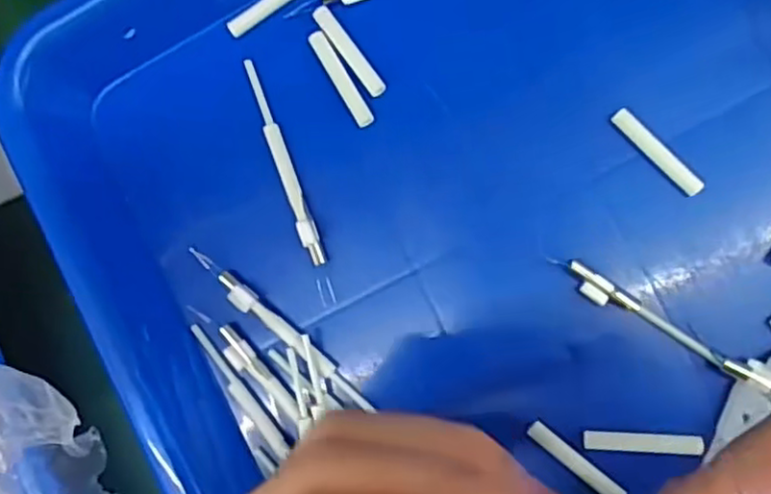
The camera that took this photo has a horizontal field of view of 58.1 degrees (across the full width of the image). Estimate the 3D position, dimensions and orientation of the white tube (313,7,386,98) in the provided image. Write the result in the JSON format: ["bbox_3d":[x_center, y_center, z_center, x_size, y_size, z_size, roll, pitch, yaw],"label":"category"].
[{"bbox_3d":[-0.012,-0.062,0.219,0.005,0.004,0.034,-36,84,7],"label":"white tube"}]

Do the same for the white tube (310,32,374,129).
[{"bbox_3d":[-0.014,-0.054,0.220,0.005,0.004,0.034,-31,84,7],"label":"white tube"}]

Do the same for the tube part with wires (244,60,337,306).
[{"bbox_3d":[-0.031,-0.021,0.221,0.005,0.006,0.082,-20,86,8],"label":"tube part with wires"}]

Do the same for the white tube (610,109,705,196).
[{"bbox_3d":[0.081,-0.029,0.207,0.006,0.004,0.033,-44,83,6],"label":"white tube"}]

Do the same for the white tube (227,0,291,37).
[{"bbox_3d":[-0.036,-0.079,0.224,0.033,0.004,0.006,-32,84,7],"label":"white tube"}]

